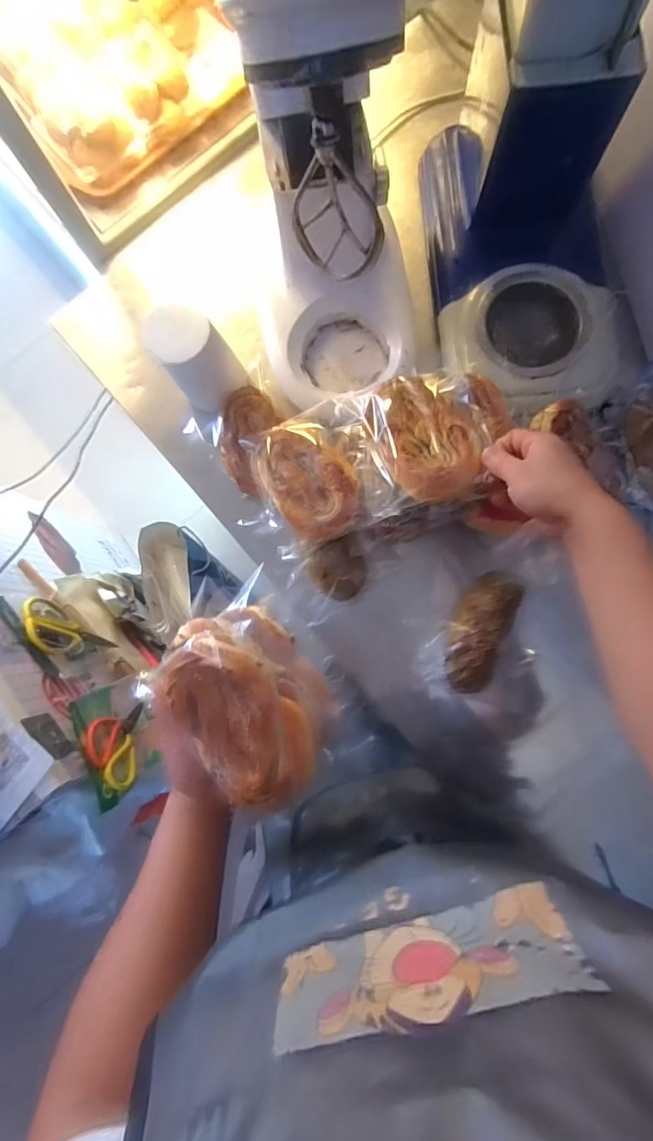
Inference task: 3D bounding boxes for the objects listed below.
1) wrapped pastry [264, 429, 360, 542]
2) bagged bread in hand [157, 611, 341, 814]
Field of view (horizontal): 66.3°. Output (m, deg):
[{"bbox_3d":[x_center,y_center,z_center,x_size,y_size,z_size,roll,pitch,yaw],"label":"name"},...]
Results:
[{"bbox_3d":[-0.017,-0.108,0.604,0.106,0.038,0.150,-26,83,0],"label":"wrapped pastry"},{"bbox_3d":[-0.072,0.122,0.466,0.121,0.090,0.173,-36,83,-1],"label":"bagged bread in hand"}]

